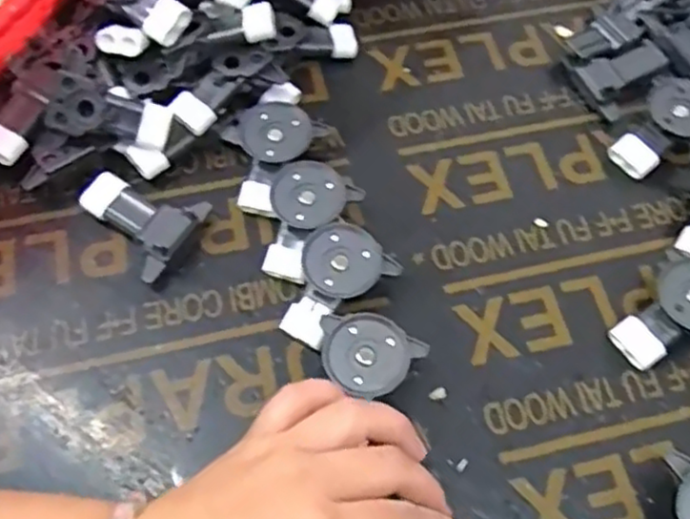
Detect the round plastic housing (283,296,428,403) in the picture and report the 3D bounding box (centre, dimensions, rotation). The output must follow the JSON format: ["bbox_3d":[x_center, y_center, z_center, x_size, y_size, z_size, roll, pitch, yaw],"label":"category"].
[{"bbox_3d":[0.000,0.047,0.375,0.073,0.025,0.041,29,67,12],"label":"round plastic housing"}]

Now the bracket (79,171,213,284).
[{"bbox_3d":[-0.120,-0.024,0.413,0.064,0.022,0.055,29,67,12],"label":"bracket"}]

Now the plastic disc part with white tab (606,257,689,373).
[{"bbox_3d":[0.182,0.029,0.392,0.067,0.027,0.044,-26,67,-13],"label":"plastic disc part with white tab"}]

